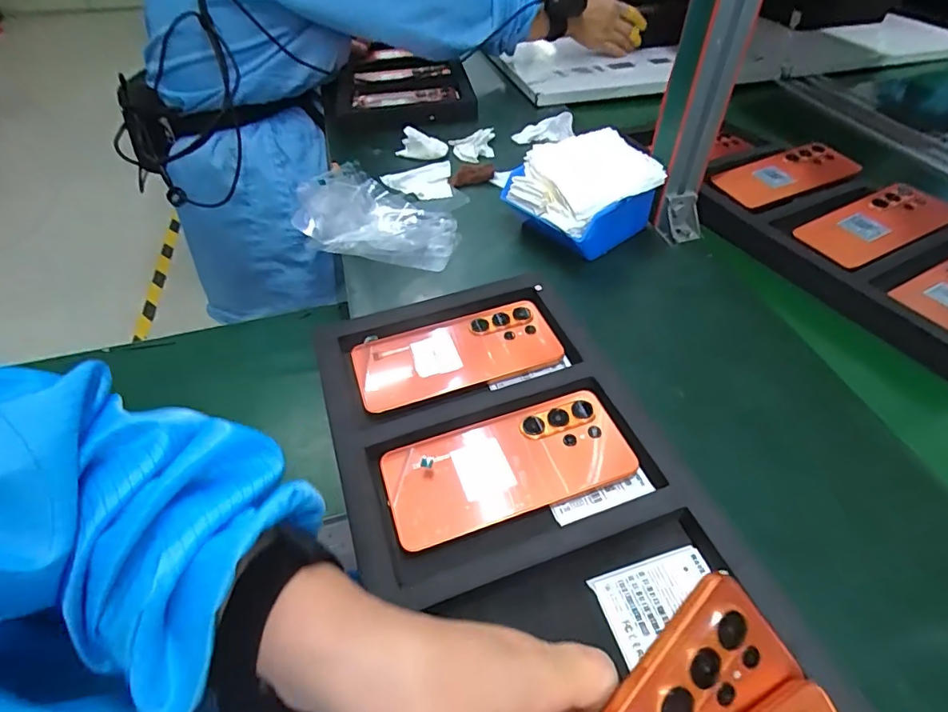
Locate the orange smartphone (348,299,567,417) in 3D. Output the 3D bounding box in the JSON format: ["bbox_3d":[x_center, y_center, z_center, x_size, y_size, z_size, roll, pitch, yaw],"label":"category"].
[{"bbox_3d":[-0.015,-0.002,0.431,0.169,0.007,0.073,-16,53,-9],"label":"orange smartphone"}]

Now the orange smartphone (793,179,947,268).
[{"bbox_3d":[0.445,-0.147,0.557,0.182,0.008,0.074,-24,56,-13],"label":"orange smartphone"}]

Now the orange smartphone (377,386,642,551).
[{"bbox_3d":[0.023,0.075,0.356,0.167,0.013,0.076,-14,48,-14],"label":"orange smartphone"}]

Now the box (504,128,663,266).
[{"bbox_3d":[0.111,-0.181,0.561,0.140,0.080,0.149,-21,50,-20],"label":"box"}]

